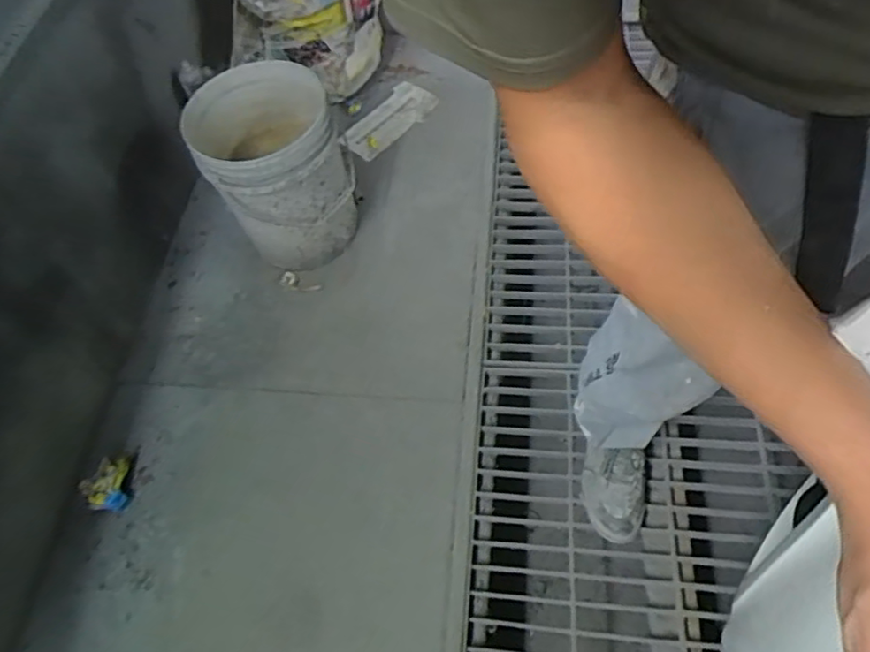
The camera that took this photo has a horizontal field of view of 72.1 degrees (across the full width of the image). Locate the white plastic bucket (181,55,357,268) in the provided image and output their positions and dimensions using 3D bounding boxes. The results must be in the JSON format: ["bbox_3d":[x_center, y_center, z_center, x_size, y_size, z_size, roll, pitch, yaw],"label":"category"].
[{"bbox_3d":[-0.395,-0.391,1.472,0.329,0.413,0.395,-31,61,-12],"label":"white plastic bucket"}]

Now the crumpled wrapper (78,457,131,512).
[{"bbox_3d":[-0.628,0.303,1.148,0.079,0.054,0.111,-11,59,0],"label":"crumpled wrapper"}]

